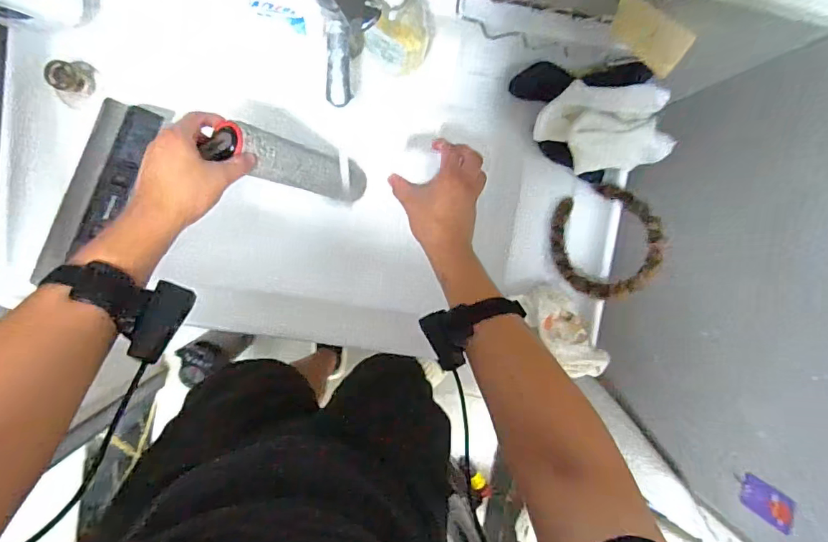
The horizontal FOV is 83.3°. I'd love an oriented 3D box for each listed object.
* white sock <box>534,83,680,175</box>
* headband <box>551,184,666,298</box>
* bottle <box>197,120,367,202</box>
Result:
[{"bbox_3d":[0.256,-0.186,0.616,0.196,0.073,0.108,-6,96,-4],"label":"white sock"},{"bbox_3d":[0.260,-0.038,0.633,0.139,0.028,0.149,-7,74,26],"label":"headband"},{"bbox_3d":[-0.151,-0.140,0.628,0.057,0.267,0.057,16,95,30],"label":"bottle"}]

